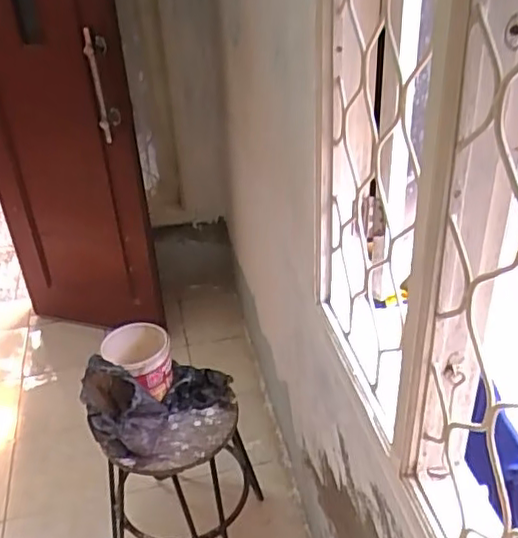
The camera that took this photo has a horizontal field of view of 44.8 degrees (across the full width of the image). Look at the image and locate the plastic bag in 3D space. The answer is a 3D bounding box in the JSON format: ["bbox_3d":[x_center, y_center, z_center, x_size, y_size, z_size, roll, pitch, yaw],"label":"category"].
[{"bbox_3d":[-0.204,0.289,1.389,0.326,0.221,0.204,-21,38,-24],"label":"plastic bag"}]

